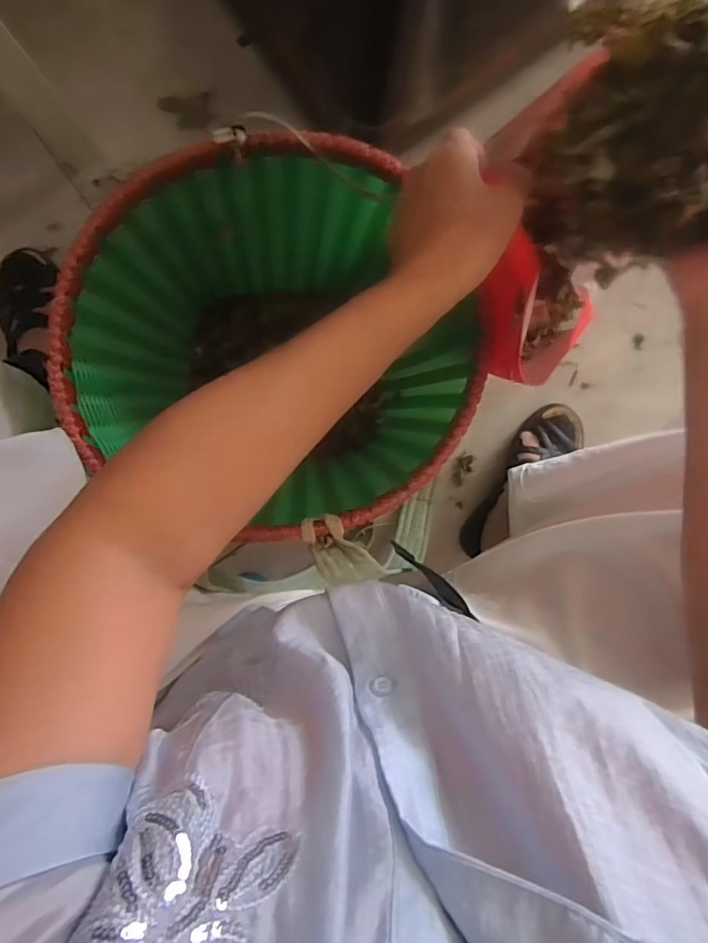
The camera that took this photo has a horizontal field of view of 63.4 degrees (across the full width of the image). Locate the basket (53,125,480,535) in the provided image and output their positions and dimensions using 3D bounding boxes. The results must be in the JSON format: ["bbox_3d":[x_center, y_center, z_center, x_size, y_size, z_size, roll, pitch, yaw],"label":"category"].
[{"bbox_3d":[-0.066,-0.117,0.579,0.326,0.280,0.300,0,91,-4],"label":"basket"}]

